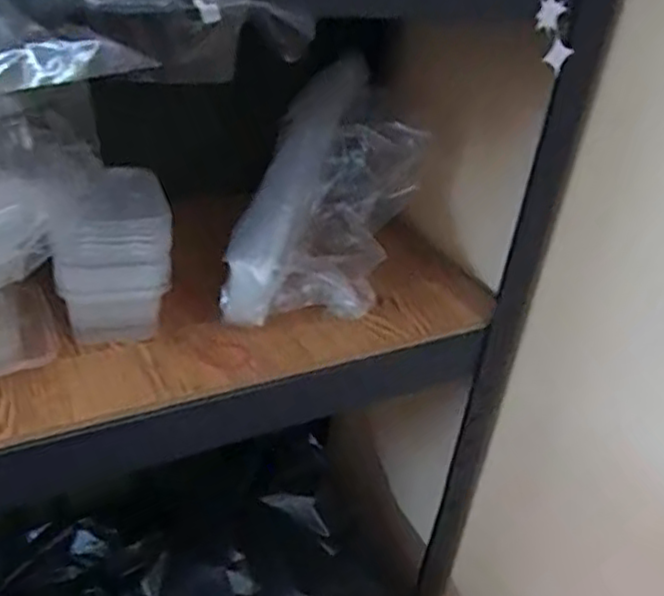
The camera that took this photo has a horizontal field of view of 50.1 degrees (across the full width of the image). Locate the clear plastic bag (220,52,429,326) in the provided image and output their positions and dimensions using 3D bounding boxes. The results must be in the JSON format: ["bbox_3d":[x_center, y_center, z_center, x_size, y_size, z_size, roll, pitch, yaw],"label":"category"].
[{"bbox_3d":[0.001,-0.081,0.600,0.110,0.097,0.272,17,55,15],"label":"clear plastic bag"}]

